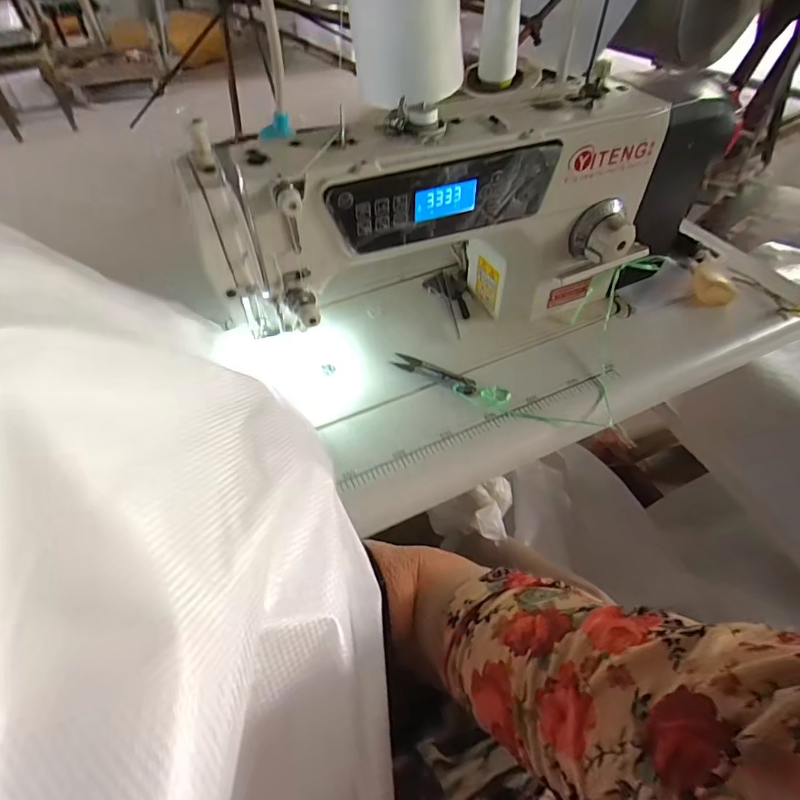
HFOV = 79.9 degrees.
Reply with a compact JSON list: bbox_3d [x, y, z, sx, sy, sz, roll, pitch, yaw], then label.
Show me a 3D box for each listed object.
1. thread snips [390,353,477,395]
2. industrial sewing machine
[{"bbox_3d":[0.036,-0.027,0.496,0.093,0.009,0.018,24,54,21],"label":"thread snips"},{"bbox_3d":[0.066,-0.173,0.472,0.479,0.226,0.166,-17,51,-12],"label":"industrial sewing machine"}]

